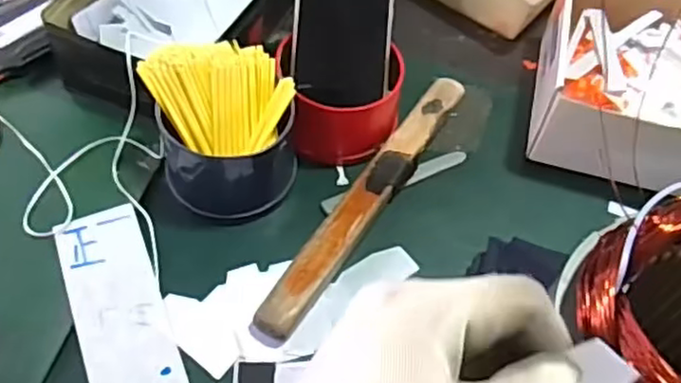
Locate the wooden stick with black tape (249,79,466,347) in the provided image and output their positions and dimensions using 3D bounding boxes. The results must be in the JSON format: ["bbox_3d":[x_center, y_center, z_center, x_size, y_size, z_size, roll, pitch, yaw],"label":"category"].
[{"bbox_3d":[0.025,0.000,0.502,0.030,0.021,0.275,28,59,15],"label":"wooden stick with black tape"}]

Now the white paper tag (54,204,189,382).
[{"bbox_3d":[-0.153,0.076,0.453,0.059,0.004,0.150,-18,58,-15],"label":"white paper tag"}]

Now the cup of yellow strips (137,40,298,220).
[{"bbox_3d":[-0.084,-0.047,0.486,0.099,0.087,0.095,1,56,-2],"label":"cup of yellow strips"}]

